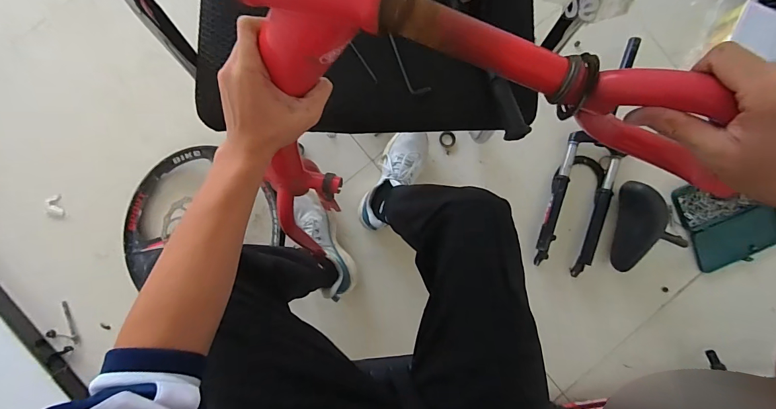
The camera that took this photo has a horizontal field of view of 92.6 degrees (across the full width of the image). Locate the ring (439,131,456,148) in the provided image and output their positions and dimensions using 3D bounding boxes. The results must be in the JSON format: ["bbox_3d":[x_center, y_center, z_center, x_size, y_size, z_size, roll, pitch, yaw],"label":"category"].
[{"bbox_3d":[0.158,-0.172,0.984,0.043,0.005,0.043,0,92,-2],"label":"ring"}]

